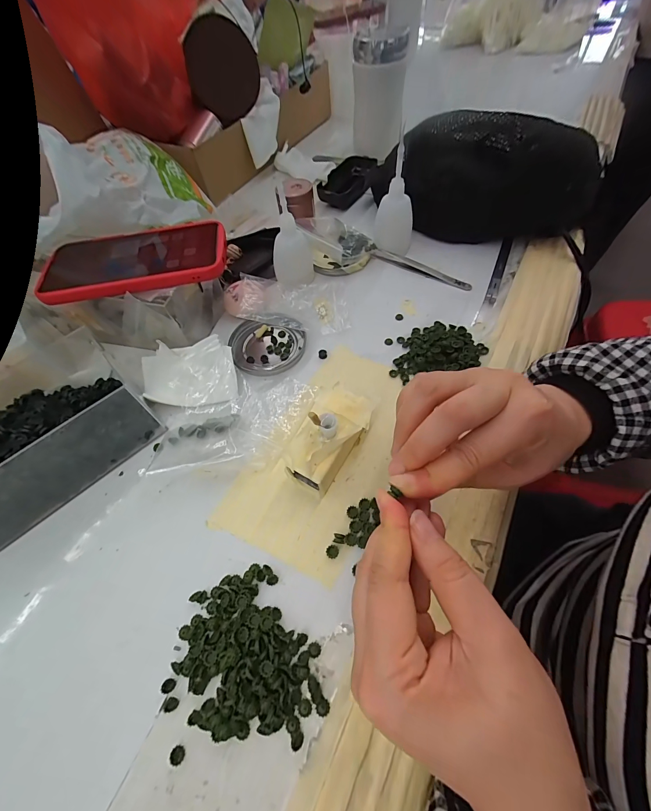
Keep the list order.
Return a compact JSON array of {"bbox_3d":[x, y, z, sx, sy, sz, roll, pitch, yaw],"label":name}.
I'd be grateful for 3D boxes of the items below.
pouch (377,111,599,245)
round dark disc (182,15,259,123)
[{"bbox_3d":[0.180,-0.272,0.387,0.226,0.105,0.119,-3,59,3],"label":"pouch"},{"bbox_3d":[-0.137,-0.445,0.436,0.093,0.090,0.024,-30,61,-13],"label":"round dark disc"}]

